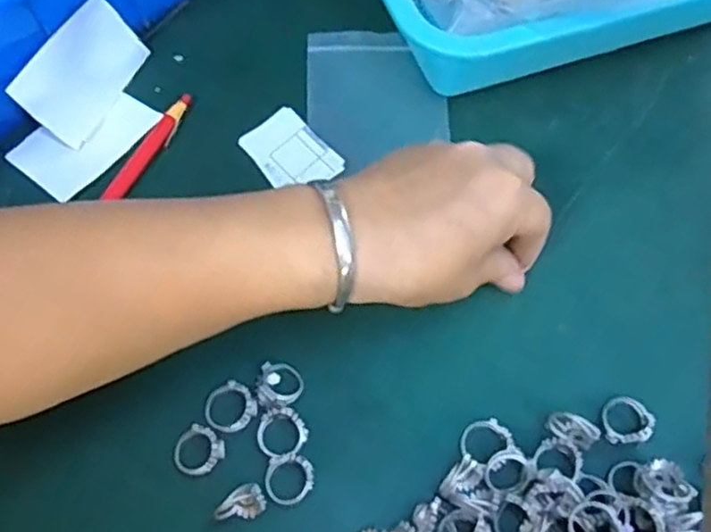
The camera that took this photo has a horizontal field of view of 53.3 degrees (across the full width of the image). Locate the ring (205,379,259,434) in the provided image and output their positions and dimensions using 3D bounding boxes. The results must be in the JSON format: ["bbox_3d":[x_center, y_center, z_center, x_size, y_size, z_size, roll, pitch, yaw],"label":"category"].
[{"bbox_3d":[-0.058,0.065,0.325,0.022,0.005,0.022,0,65,0],"label":"ring"}]

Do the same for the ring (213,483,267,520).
[{"bbox_3d":[-0.049,0.105,0.306,0.022,0.015,0.013,-30,68,-13],"label":"ring"}]

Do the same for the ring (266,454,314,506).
[{"bbox_3d":[-0.029,0.095,0.313,0.021,0.004,0.021,-2,78,8],"label":"ring"}]

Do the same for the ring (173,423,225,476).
[{"bbox_3d":[-0.071,0.083,0.316,0.019,0.008,0.021,39,71,17],"label":"ring"}]

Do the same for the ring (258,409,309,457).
[{"bbox_3d":[-0.033,0.075,0.321,0.022,0.006,0.021,0,65,0],"label":"ring"}]

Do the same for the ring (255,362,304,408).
[{"bbox_3d":[-0.035,0.056,0.330,0.021,0.009,0.022,0,65,0],"label":"ring"}]

